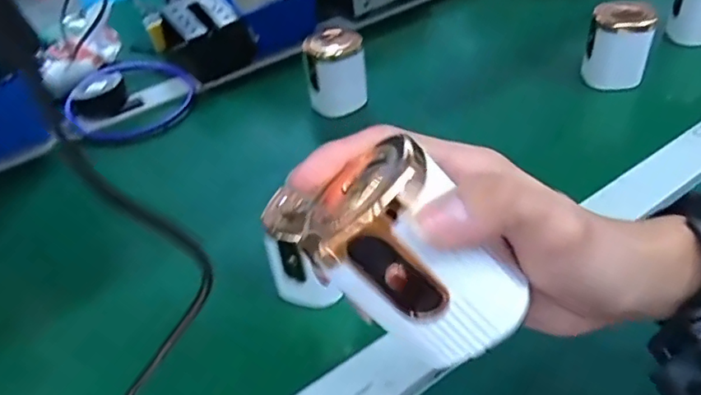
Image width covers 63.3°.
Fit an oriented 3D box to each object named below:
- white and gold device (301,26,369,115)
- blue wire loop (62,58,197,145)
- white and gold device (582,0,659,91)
[{"bbox_3d":[-0.014,-0.132,0.598,0.063,0.076,0.048,-6,41,-1],"label":"white and gold device"},{"bbox_3d":[-0.252,-0.111,0.644,0.124,0.023,0.138,24,54,15],"label":"blue wire loop"},{"bbox_3d":[0.271,-0.153,0.573,0.061,0.075,0.050,14,45,21],"label":"white and gold device"}]

